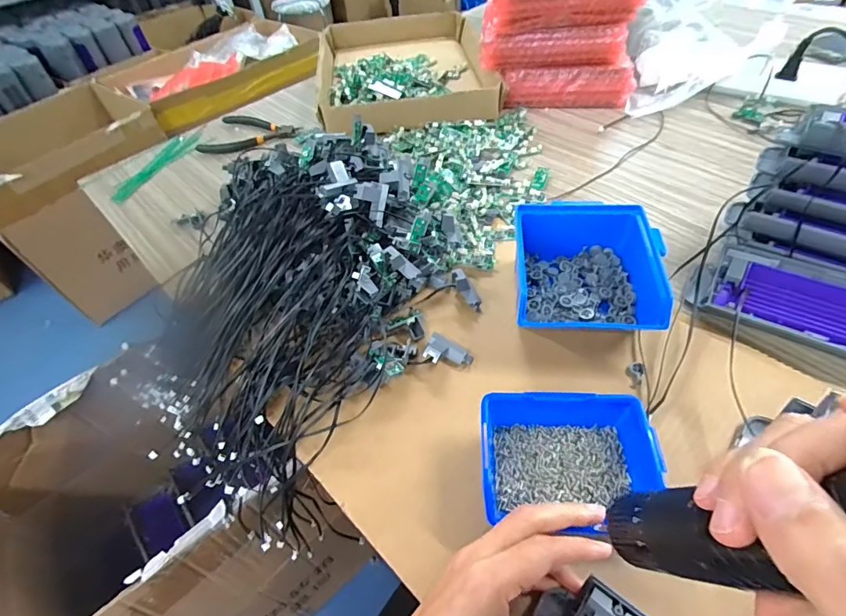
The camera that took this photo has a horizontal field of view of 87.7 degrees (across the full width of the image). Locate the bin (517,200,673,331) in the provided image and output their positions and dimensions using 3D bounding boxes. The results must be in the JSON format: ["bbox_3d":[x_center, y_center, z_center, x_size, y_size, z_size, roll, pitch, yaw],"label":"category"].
[{"bbox_3d":[0.144,-0.031,0.404,0.115,0.068,0.137,2,50,7],"label":"bin"}]

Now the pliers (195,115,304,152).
[{"bbox_3d":[-0.261,-0.273,0.686,0.140,0.017,0.097,5,50,10],"label":"pliers"}]

